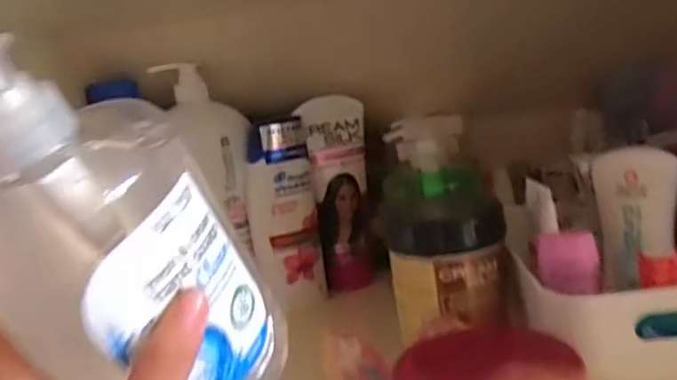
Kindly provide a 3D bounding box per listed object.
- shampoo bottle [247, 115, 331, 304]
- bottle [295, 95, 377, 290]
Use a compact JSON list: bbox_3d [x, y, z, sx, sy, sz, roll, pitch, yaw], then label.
[{"bbox_3d":[-0.060,0.025,0.713,0.074,0.197,0.038,-8,10,-7],"label":"shampoo bottle"},{"bbox_3d":[0.005,0.002,0.762,0.076,0.211,0.046,-10,11,-15],"label":"bottle"}]

